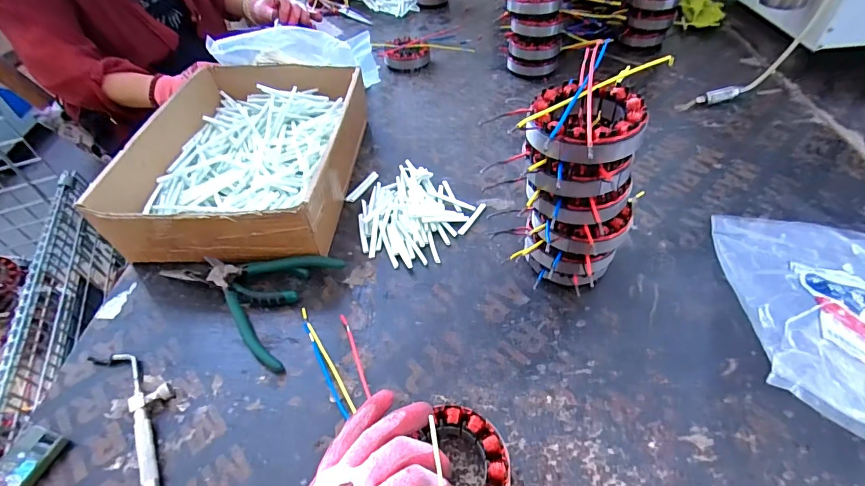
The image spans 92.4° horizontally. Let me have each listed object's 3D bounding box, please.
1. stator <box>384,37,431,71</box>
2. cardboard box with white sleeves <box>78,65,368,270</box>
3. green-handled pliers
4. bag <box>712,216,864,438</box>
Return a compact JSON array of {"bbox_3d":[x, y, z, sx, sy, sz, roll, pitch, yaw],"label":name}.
[{"bbox_3d":[-0.048,-0.361,0.795,0.084,0.031,0.074,-5,48,-1],"label":"stator"},{"bbox_3d":[-0.226,-0.118,0.540,0.235,0.089,0.327,1,49,4],"label":"cardboard box with white sleeves"},{"bbox_3d":[-0.200,0.047,0.435,0.169,0.029,0.122,14,51,15],"label":"green-handled pliers"},{"bbox_3d":[0.381,0.058,0.368,0.198,0.062,0.251,15,51,16],"label":"bag"}]

